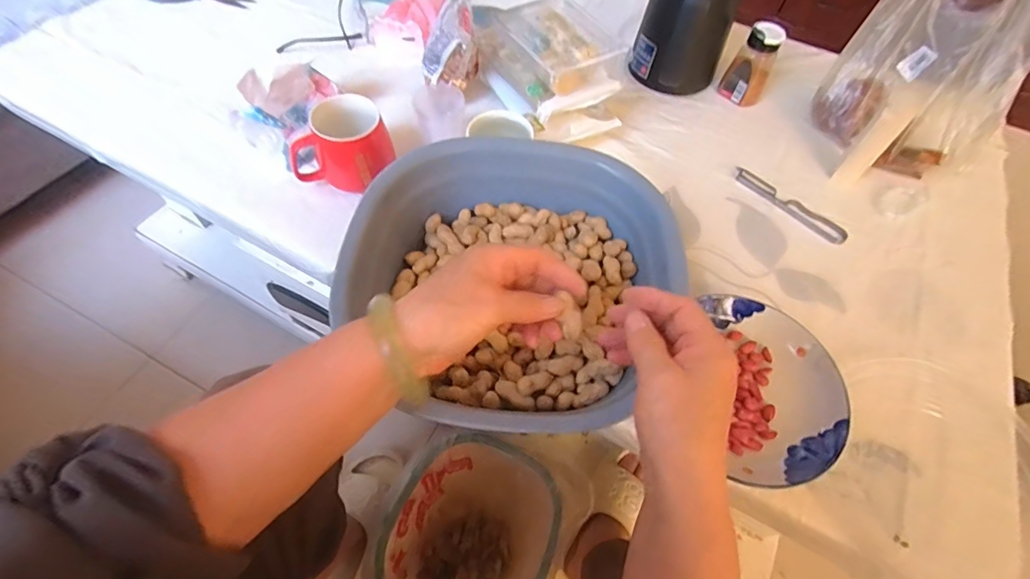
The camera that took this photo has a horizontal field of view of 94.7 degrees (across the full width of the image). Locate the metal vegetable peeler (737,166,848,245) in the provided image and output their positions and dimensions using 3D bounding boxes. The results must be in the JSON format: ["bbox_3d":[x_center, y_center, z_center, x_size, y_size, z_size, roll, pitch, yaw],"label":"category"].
[{"bbox_3d":[0.362,-0.113,0.627,0.031,0.006,0.158,-35,66,-23],"label":"metal vegetable peeler"}]

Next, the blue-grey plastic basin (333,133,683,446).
[{"bbox_3d":[-0.003,-0.015,0.476,0.296,0.118,0.298,2,58,-3],"label":"blue-grey plastic basin"}]

